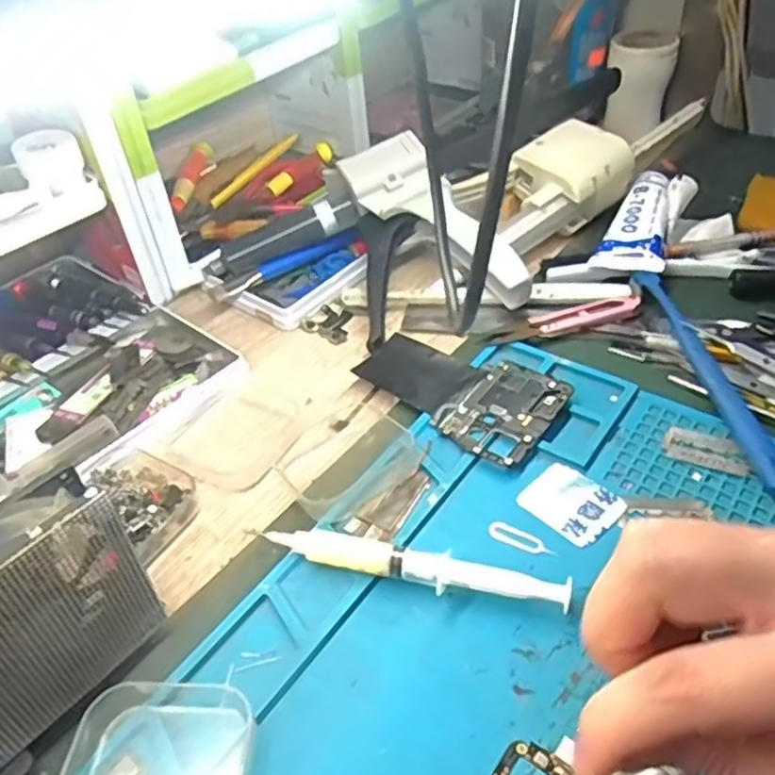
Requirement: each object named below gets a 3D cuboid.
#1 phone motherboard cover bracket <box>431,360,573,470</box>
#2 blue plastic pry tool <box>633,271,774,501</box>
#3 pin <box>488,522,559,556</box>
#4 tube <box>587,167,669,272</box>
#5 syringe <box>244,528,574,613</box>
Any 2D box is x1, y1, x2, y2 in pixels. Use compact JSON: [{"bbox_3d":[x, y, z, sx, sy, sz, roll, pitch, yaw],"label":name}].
[{"bbox_3d":[0.061,0.012,0.369,0.053,0.006,0.066,28,52,31],"label":"phone motherboard cover bracket"},{"bbox_3d":[0.171,-0.010,0.372,0.014,0.014,0.175,-7,43,-3],"label":"blue plastic pry tool"},{"bbox_3d":[0.061,0.068,0.312,0.032,0.004,0.010,20,48,24],"label":"pin"},{"bbox_3d":[0.176,-0.113,0.478,0.043,0.025,0.105,17,47,22],"label":"tube"},{"bbox_3d":[0.008,0.077,0.298,0.135,0.015,0.018,5,44,10],"label":"syringe"}]

